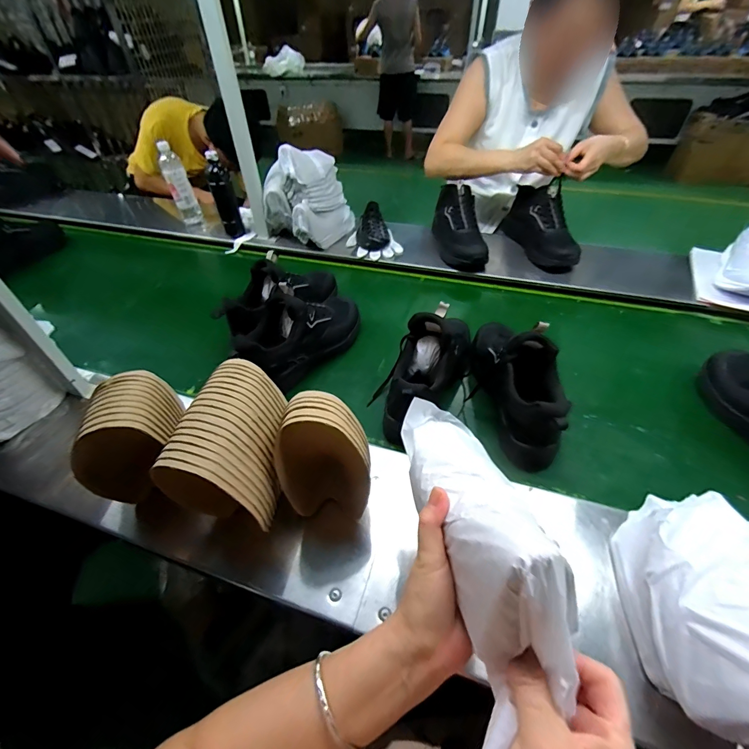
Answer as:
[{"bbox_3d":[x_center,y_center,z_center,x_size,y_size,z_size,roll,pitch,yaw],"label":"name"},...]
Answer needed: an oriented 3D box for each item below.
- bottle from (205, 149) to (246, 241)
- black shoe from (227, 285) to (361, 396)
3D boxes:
[{"bbox_3d":[-0.444,-0.526,1.073,0.060,0.237,0.060,-18,48,-15],"label":"bottle"},{"bbox_3d":[-0.132,-0.090,0.686,0.085,0.147,0.265,30,54,27],"label":"black shoe"}]

